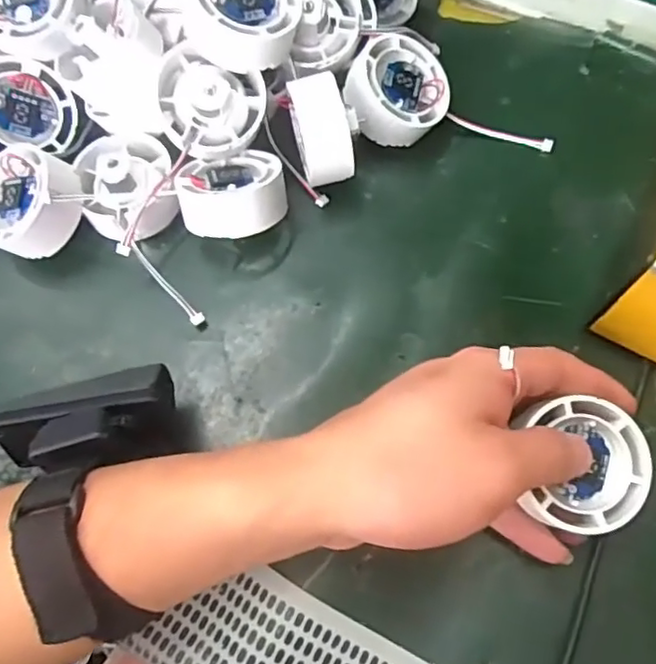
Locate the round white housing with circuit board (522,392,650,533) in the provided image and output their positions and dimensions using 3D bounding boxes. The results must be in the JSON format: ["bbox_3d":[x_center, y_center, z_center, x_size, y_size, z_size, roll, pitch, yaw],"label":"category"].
[{"bbox_3d":[0.105,0.054,0.253,0.049,0.012,0.050,-1,69,2],"label":"round white housing with circuit board"}]

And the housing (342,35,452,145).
[{"bbox_3d":[0.037,-0.132,0.345,0.055,0.024,0.055,16,73,-20],"label":"housing"}]

